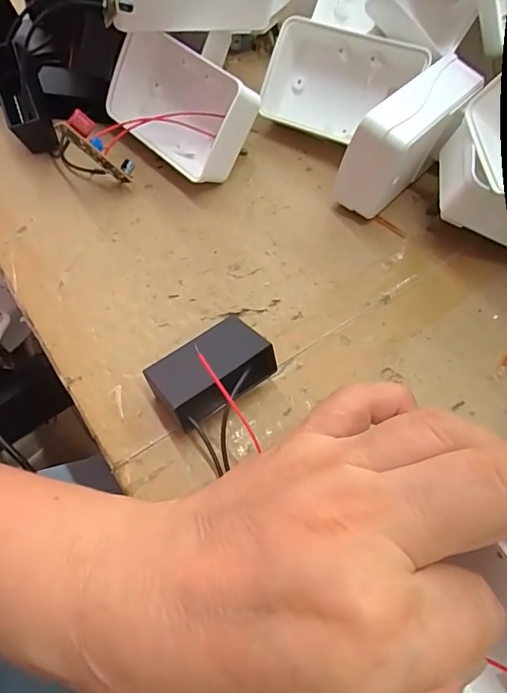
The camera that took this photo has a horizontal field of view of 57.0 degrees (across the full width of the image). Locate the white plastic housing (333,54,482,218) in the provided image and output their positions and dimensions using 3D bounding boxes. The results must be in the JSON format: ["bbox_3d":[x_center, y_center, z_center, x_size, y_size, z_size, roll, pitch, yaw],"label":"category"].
[{"bbox_3d":[0.086,-0.111,0.253,0.083,0.059,0.029,-39,68,-19],"label":"white plastic housing"}]

